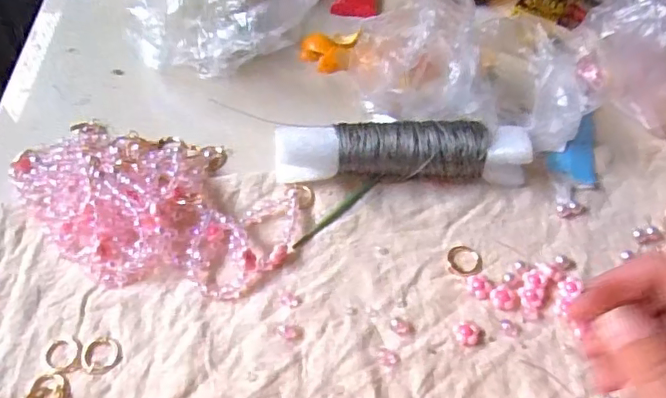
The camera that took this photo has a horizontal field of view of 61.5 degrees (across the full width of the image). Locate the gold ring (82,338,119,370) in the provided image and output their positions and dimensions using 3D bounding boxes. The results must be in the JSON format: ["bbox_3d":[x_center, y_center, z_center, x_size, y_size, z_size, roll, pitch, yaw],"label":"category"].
[{"bbox_3d":[-0.147,0.097,0.352,0.022,0.004,0.021,-2,54,2],"label":"gold ring"}]

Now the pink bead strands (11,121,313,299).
[{"bbox_3d":[-0.137,-0.005,0.403,0.227,0.032,0.127,22,58,18],"label":"pink bead strands"}]

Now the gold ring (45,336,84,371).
[{"bbox_3d":[-0.171,0.097,0.354,0.024,0.004,0.023,-2,54,2],"label":"gold ring"}]

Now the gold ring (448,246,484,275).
[{"bbox_3d":[0.090,0.041,0.379,0.024,0.004,0.021,28,60,22],"label":"gold ring"}]

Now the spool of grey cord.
[{"bbox_3d":[0.049,-0.030,0.409,0.182,0.043,0.035,-1,55,2],"label":"spool of grey cord"}]

